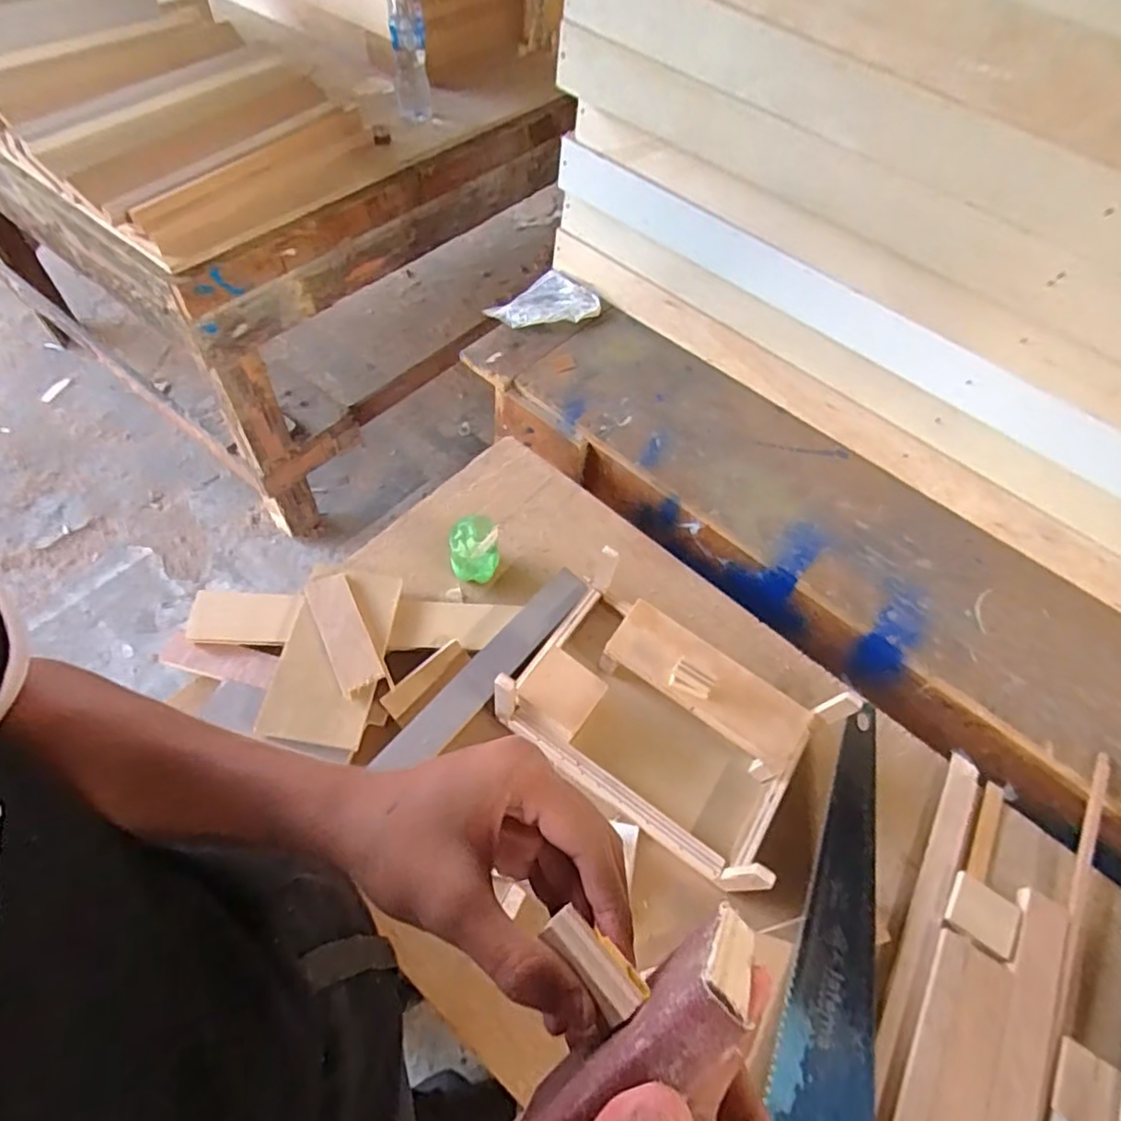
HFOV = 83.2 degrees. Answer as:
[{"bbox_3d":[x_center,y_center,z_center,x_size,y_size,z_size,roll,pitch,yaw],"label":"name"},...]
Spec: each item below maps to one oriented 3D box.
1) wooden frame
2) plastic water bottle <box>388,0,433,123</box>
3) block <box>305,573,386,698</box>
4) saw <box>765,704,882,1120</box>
[{"bbox_3d":[0.118,0.138,0.664,0.306,0.091,0.191,35,64,15],"label":"wooden frame"},{"bbox_3d":[-0.297,-1.004,1.244,0.068,0.234,0.068,-3,40,-5],"label":"plastic water bottle"},{"bbox_3d":[-0.236,0.077,0.686,0.046,0.009,0.136,-22,64,-18],"label":"block"},{"bbox_3d":[0.257,0.392,0.567,0.107,0.032,0.508,19,61,8],"label":"saw"}]

